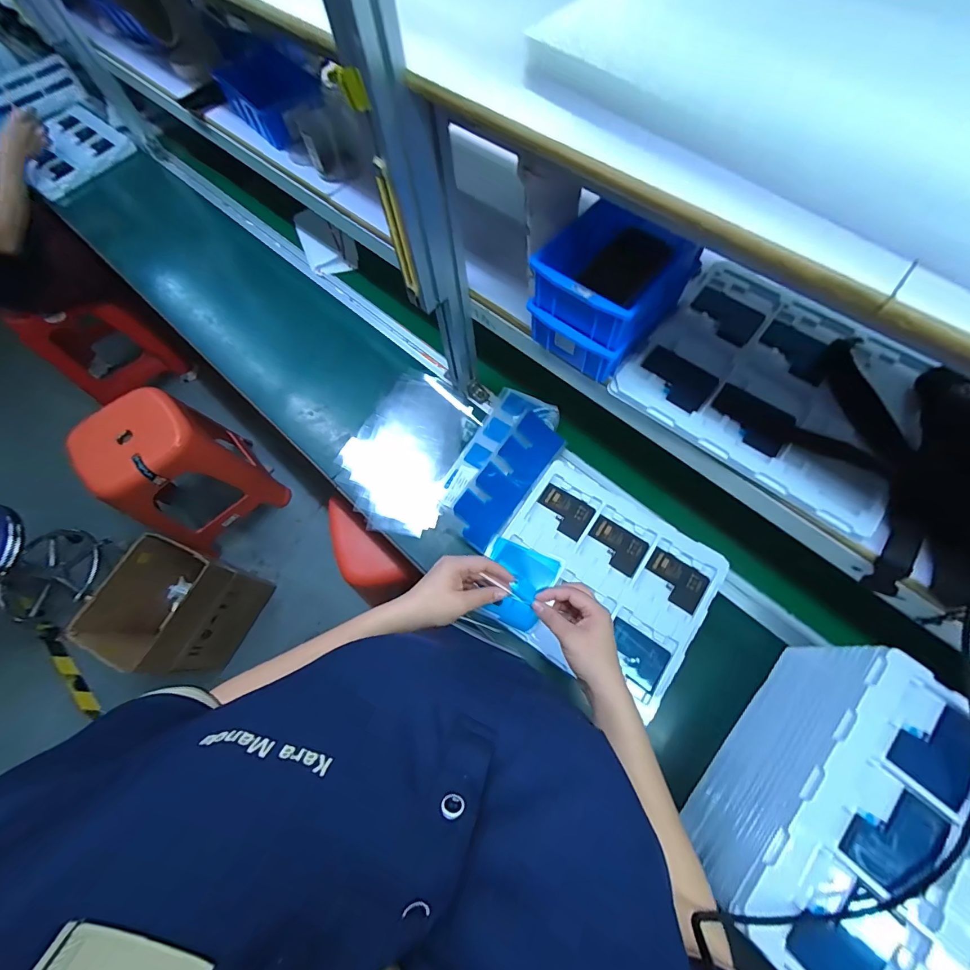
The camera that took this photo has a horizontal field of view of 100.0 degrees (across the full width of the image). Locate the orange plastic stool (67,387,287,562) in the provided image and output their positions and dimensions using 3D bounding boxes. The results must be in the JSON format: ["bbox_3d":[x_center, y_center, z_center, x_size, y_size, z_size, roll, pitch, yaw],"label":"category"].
[{"bbox_3d":[-0.959,-0.044,1.318,0.333,0.465,0.345,-43,72,-14],"label":"orange plastic stool"}]

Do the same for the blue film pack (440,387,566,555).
[{"bbox_3d":[0.030,-0.035,0.711,0.144,0.042,0.286,31,75,4],"label":"blue film pack"}]

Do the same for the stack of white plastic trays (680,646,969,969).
[{"bbox_3d":[0.437,0.398,0.442,0.272,0.174,0.319,40,75,17],"label":"stack of white plastic trays"}]

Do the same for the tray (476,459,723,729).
[{"bbox_3d":[0.174,0.145,0.641,0.316,0.016,0.278,33,73,15],"label":"tray"}]

